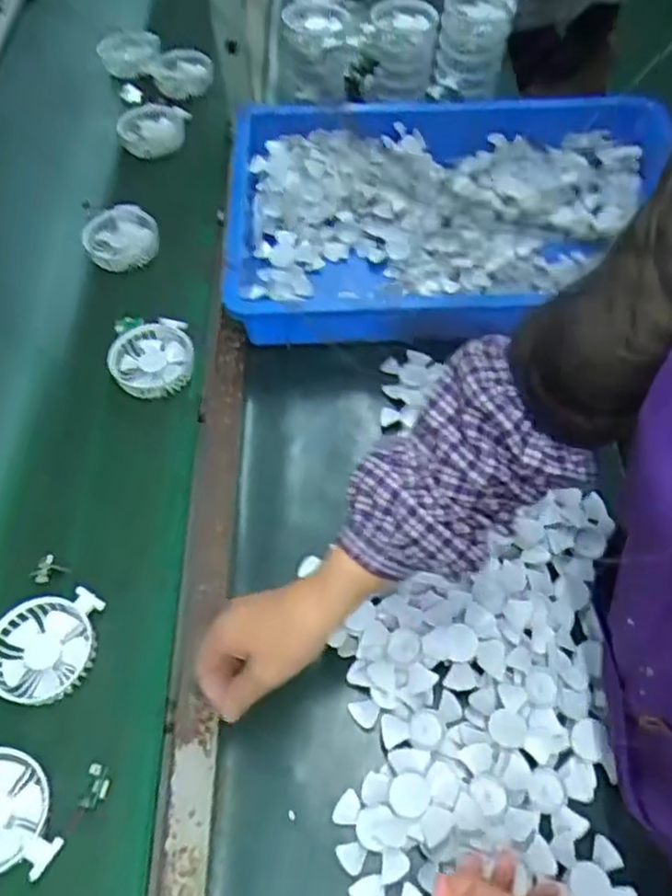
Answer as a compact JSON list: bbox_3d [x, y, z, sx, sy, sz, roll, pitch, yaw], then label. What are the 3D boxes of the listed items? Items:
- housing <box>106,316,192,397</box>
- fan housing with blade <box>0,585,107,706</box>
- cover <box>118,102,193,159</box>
[{"bbox_3d":[-0.206,-0.099,0.788,0.093,0.024,0.090,-2,57,3],"label":"housing"},{"bbox_3d":[-0.255,0.172,0.608,0.089,0.023,0.093,-4,57,1],"label":"fan housing with blade"},{"bbox_3d":[-0.264,-0.465,1.023,0.096,0.029,0.106,-3,58,1],"label":"cover"}]

